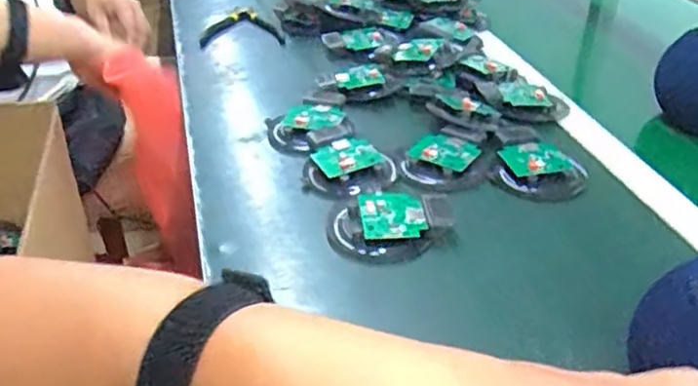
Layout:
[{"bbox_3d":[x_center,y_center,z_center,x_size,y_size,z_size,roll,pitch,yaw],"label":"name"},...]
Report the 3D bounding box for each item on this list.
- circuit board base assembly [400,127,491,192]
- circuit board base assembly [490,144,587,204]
[{"bbox_3d":[0.096,-0.035,0.687,0.084,0.025,0.086,3,34,3],"label":"circuit board base assembly"},{"bbox_3d":[0.183,-0.021,0.670,0.088,0.022,0.080,-10,36,-16],"label":"circuit board base assembly"}]

